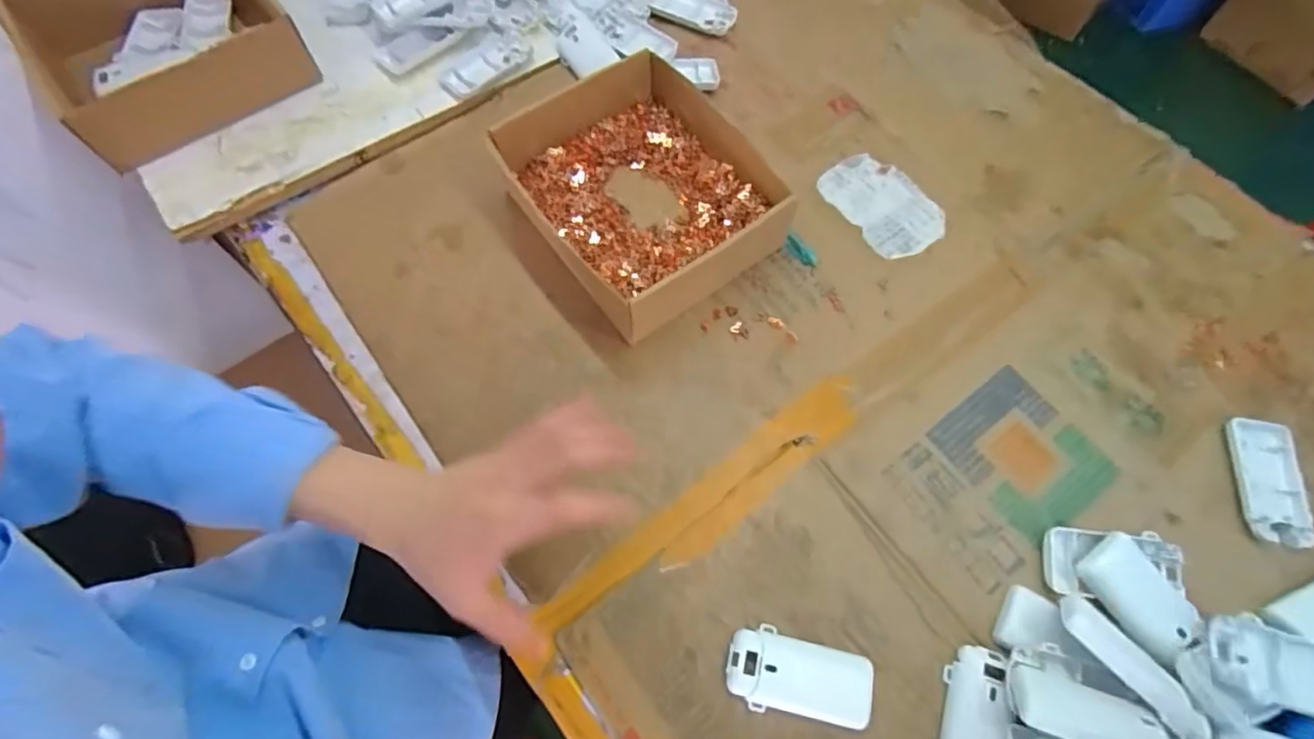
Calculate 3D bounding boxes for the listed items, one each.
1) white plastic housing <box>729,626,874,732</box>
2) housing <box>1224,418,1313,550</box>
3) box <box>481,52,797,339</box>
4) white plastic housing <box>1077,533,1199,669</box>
[{"bbox_3d":[0.095,0.204,0.412,0.094,0.010,0.048,10,67,3],"label":"white plastic housing"},{"bbox_3d":[0.473,0.087,0.475,0.051,0.008,0.096,8,67,2],"label":"housing"},{"bbox_3d":[-0.017,-0.174,0.550,0.195,0.064,0.245,-30,71,-13],"label":"box"},{"bbox_3d":[0.327,0.152,0.419,0.050,0.010,0.072,-35,72,-15],"label":"white plastic housing"}]

